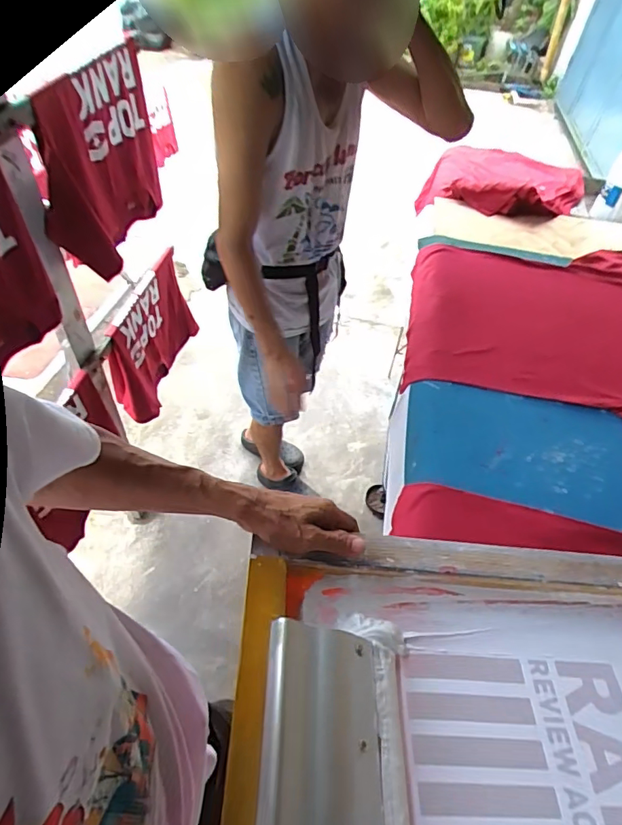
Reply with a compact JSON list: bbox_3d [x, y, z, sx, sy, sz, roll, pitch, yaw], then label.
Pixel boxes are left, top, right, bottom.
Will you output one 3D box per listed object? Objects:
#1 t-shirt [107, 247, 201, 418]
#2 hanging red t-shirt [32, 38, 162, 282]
[{"bbox_3d":[-0.453,-0.216,1.414,0.084,0.312,0.429,12,49,4],"label":"t-shirt"},{"bbox_3d":[-0.426,-0.517,1.013,0.120,0.322,0.390,4,48,-2],"label":"hanging red t-shirt"}]

